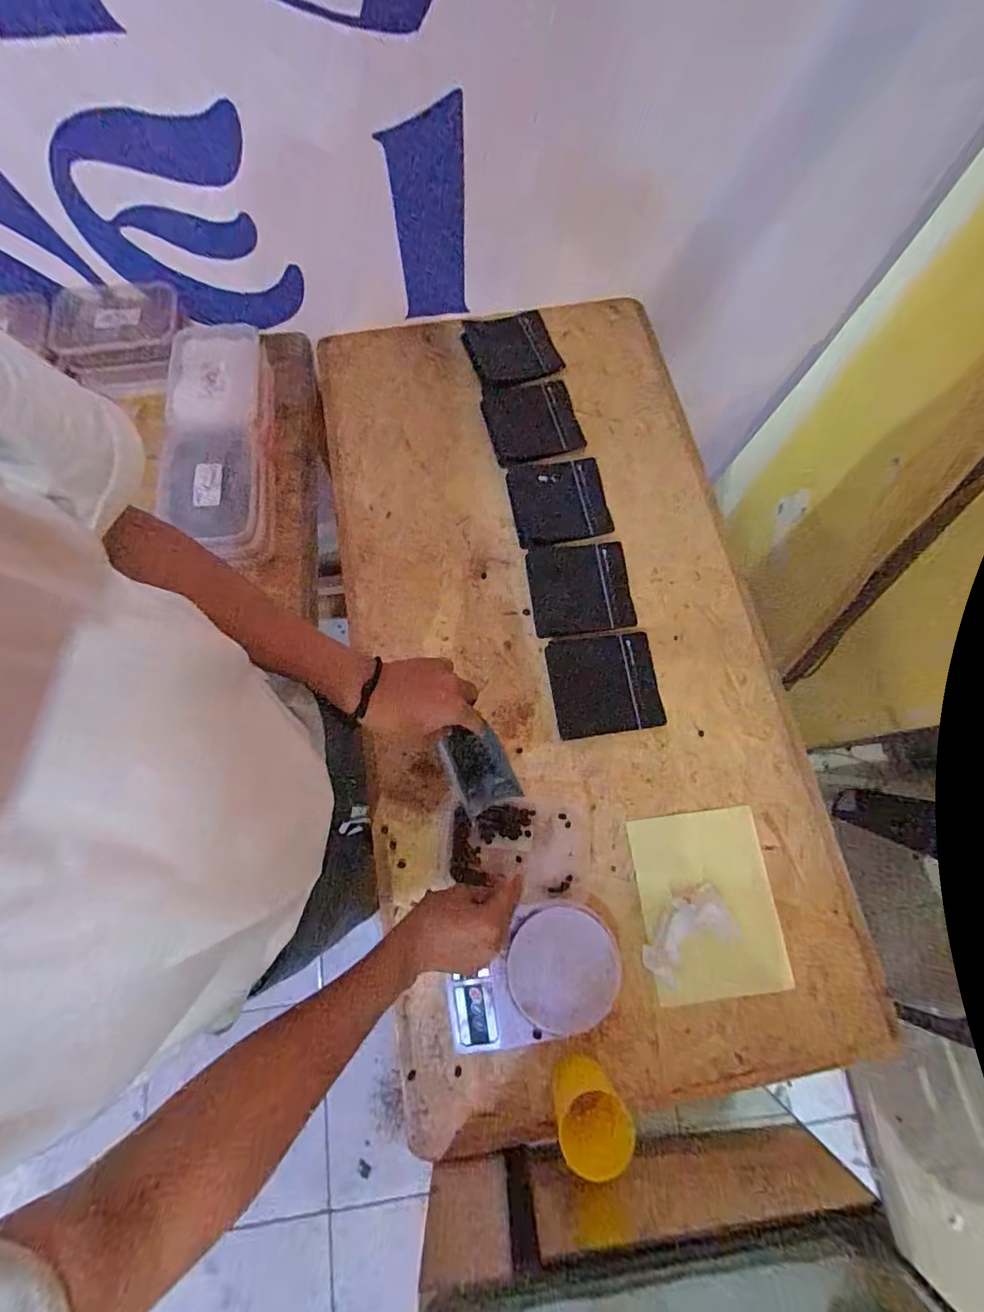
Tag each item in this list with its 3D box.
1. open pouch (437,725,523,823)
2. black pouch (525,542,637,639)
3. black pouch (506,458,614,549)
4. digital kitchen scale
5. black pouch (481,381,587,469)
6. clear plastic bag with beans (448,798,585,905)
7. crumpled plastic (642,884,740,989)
[{"bbox_3d":[-0.016,0.120,0.579,0.067,0.022,0.092,-23,91,-9],"label":"open pouch"},{"bbox_3d":[0.129,-0.100,0.733,0.144,0.010,0.136,-6,73,-3],"label":"black pouch"},{"bbox_3d":[0.103,-0.239,0.774,0.142,0.011,0.134,-9,74,-4],"label":"black pouch"},{"bbox_3d":[0.044,0.362,0.576,0.197,0.046,0.133,-13,74,-5],"label":"digital kitchen scale"},{"bbox_3d":[0.064,-0.389,0.819,0.143,0.019,0.151,-14,74,-5],"label":"black pouch"},{"bbox_3d":[0.032,0.239,0.626,0.166,0.023,0.114,5,69,3],"label":"clear plastic bag with beans"},{"bbox_3d":[0.235,0.333,0.605,0.124,0.023,0.066,-29,76,-10],"label":"crumpled plastic"}]

